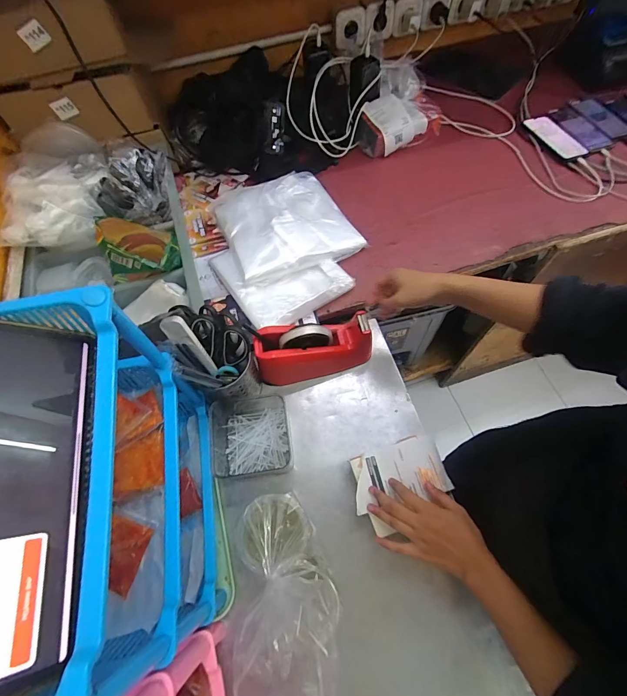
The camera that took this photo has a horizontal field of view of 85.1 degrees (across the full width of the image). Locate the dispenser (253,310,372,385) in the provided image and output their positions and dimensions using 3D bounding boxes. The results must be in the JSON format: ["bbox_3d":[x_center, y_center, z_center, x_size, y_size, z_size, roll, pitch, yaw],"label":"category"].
[{"bbox_3d":[-0.001,0.001,0.588,0.192,0.110,0.063,-11,63,-4],"label":"dispenser"}]

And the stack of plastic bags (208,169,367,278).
[{"bbox_3d":[-0.064,-0.272,0.708,0.242,0.033,0.261,-23,65,-10],"label":"stack of plastic bags"}]

